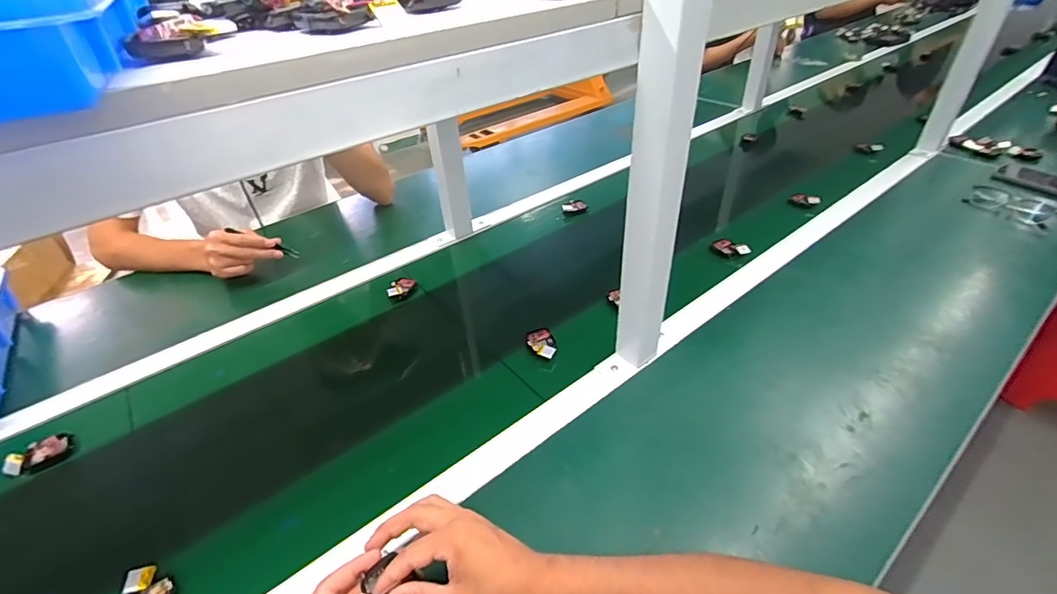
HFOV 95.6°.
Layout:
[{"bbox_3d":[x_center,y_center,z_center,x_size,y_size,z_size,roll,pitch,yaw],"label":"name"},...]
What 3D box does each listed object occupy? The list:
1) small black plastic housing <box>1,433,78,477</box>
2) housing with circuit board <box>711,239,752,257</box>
[{"bbox_3d":[-0.571,0.185,0.564,0.063,0.020,0.034,-21,40,-17],"label":"small black plastic housing"},{"bbox_3d":[0.341,-0.083,0.806,0.034,0.015,0.062,-30,43,-26],"label":"housing with circuit board"}]

